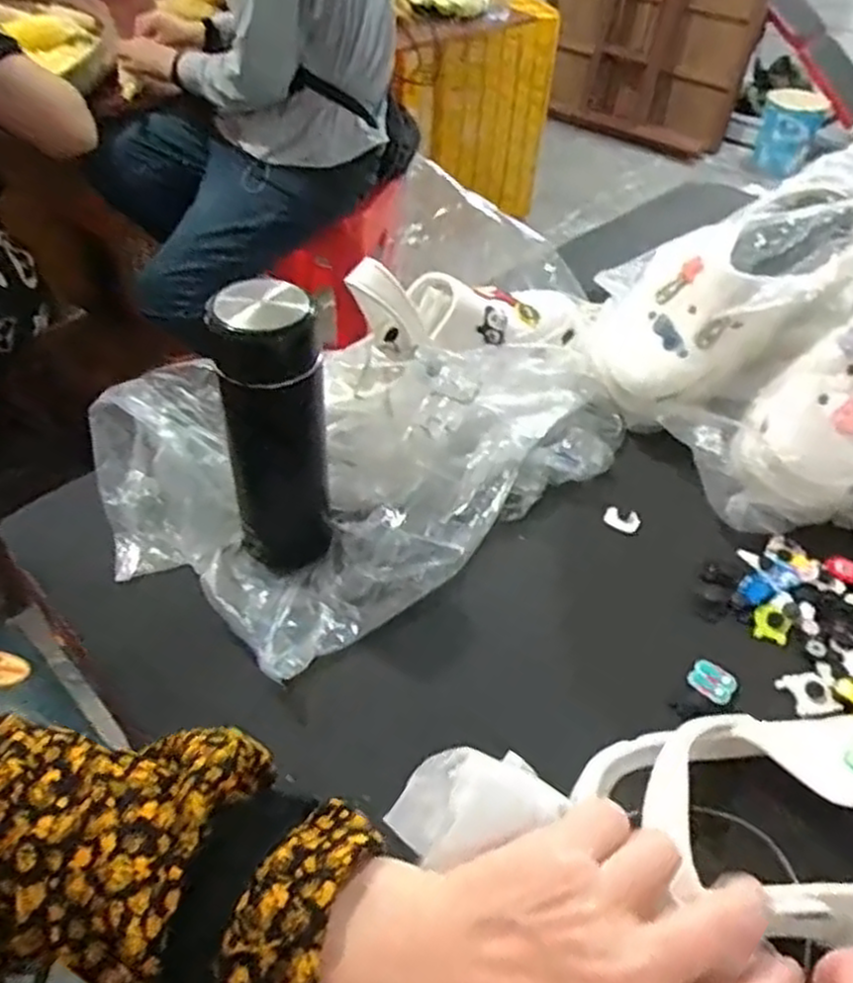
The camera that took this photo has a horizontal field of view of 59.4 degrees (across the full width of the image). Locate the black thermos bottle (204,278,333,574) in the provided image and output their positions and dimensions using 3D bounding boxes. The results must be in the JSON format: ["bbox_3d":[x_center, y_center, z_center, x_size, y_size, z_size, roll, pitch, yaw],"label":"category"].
[{"bbox_3d":[-0.098,-0.041,0.484,0.060,0.192,0.061,-15,48,-18],"label":"black thermos bottle"}]

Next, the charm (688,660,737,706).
[{"bbox_3d":[0.183,0.122,0.479,0.027,0.004,0.024,31,51,24],"label":"charm"}]

